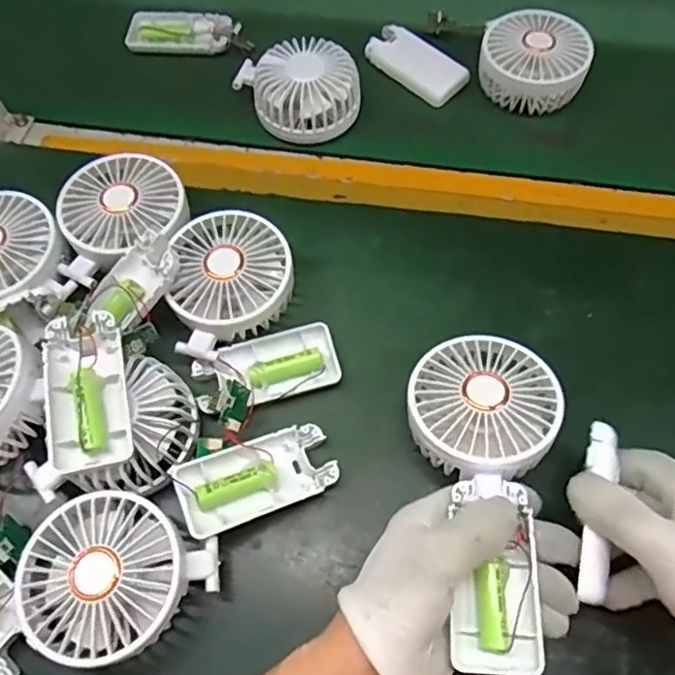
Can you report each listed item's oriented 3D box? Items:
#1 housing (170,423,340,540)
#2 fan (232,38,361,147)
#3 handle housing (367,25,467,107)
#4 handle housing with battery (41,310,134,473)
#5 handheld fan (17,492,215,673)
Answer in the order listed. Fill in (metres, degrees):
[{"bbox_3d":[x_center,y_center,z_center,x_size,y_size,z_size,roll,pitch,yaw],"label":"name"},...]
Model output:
[{"bbox_3d":[-0.049,0.087,0.376,0.094,0.019,0.045,-16,64,-25],"label":"housing"},{"bbox_3d":[-0.033,-0.205,0.513,0.099,0.038,0.076,-5,64,1],"label":"fan"},{"bbox_3d":[0.070,-0.244,0.550,0.091,0.014,0.049,41,73,20],"label":"handle housing"},{"bbox_3d":[-0.148,0.032,0.362,0.046,0.024,0.090,-13,63,-5],"label":"handle housing with battery"},{"bbox_3d":[-0.124,0.138,0.349,0.097,0.046,0.088,26,66,15],"label":"handheld fan"}]

